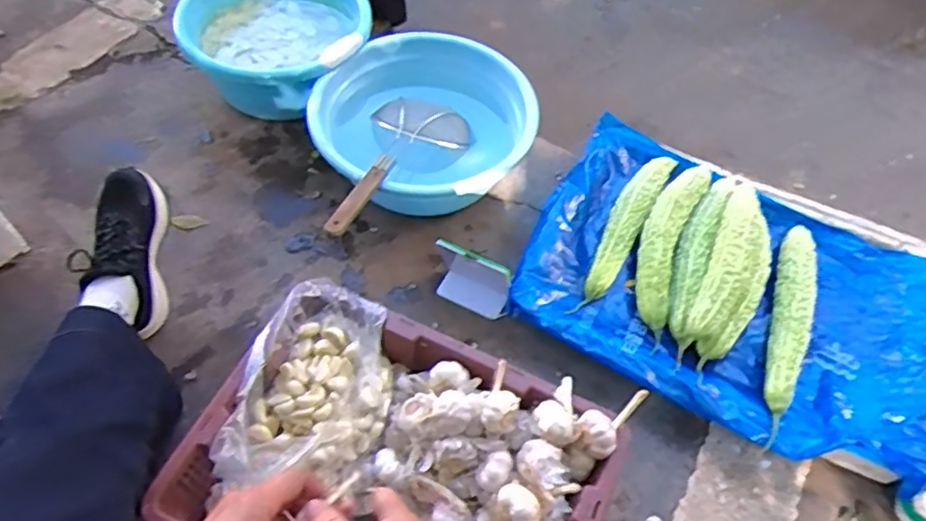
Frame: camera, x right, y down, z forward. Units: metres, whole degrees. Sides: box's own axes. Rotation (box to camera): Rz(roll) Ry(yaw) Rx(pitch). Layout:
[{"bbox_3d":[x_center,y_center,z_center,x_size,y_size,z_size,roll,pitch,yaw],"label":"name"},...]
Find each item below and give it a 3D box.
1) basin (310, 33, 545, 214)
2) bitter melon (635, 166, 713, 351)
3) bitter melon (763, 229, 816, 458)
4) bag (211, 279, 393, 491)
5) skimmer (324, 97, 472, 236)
[{"bbox_3d":[-0.071,-0.240,1.137,0.370,0.147,0.370,2,57,-3],"label":"basin"},{"bbox_3d":[0.335,-0.030,1.058,0.079,0.064,0.349,21,58,10],"label":"bitter melon"},{"bbox_3d":[0.503,0.103,0.980,0.053,0.049,0.394,20,58,9],"label":"bitter melon"},{"bbox_3d":[-0.181,0.158,0.795,0.164,0.098,0.256,10,57,3],"label":"bag"},{"bbox_3d":[-0.134,-0.153,1.043,0.174,0.080,0.378,24,45,12],"label":"skimmer"}]

